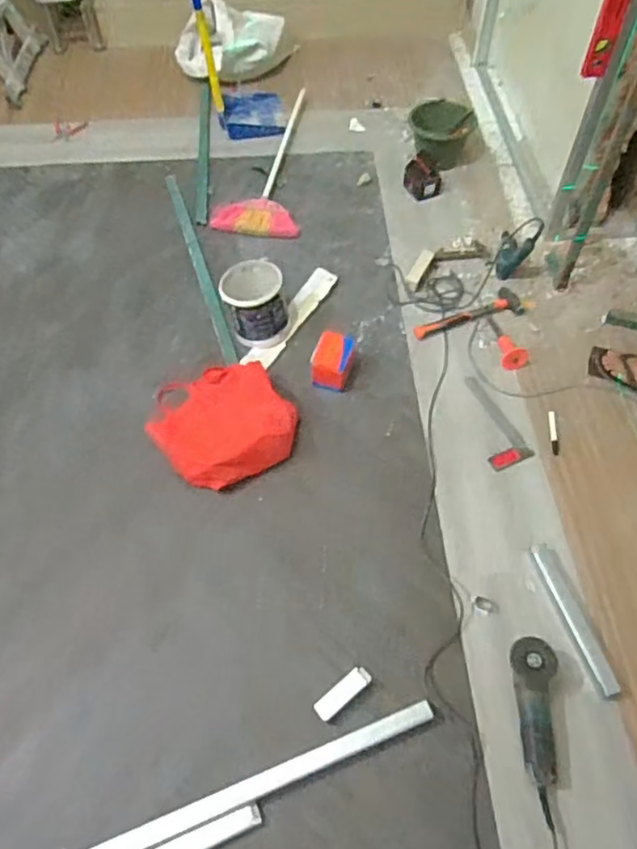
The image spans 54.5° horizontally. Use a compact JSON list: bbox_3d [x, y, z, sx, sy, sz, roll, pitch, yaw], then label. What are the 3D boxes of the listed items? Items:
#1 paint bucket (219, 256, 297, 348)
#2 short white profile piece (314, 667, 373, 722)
[{"bbox_3d":[-0.177,-0.360,1.835,0.200,0.193,0.193,0,56,0],"label":"paint bucket"},{"bbox_3d":[0.053,0.577,1.327,0.133,0.020,0.046,-34,63,-21],"label":"short white profile piece"}]

